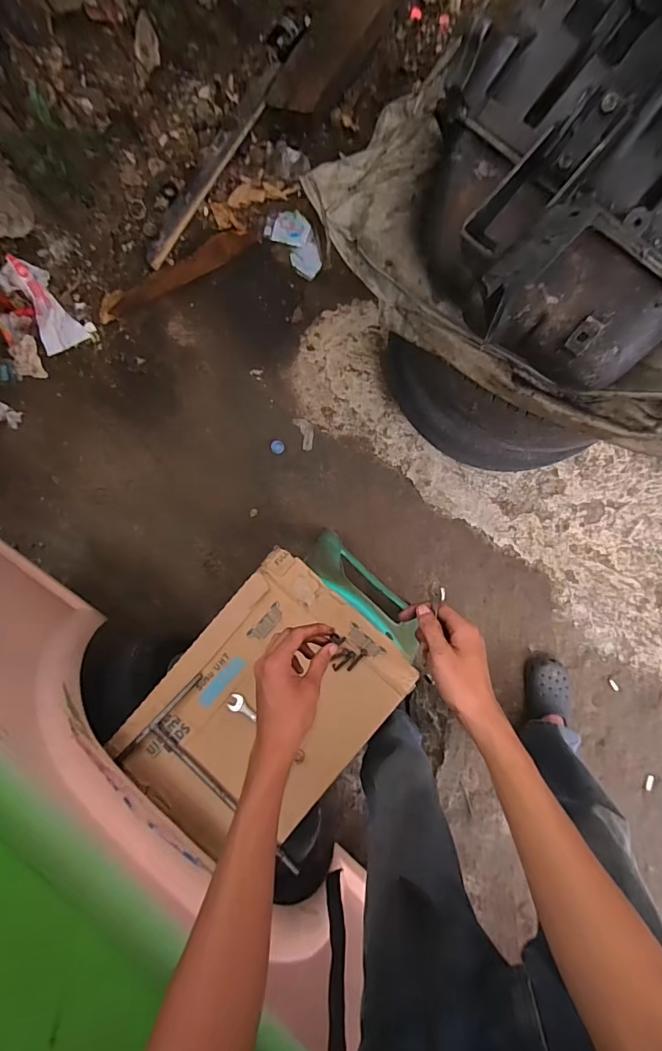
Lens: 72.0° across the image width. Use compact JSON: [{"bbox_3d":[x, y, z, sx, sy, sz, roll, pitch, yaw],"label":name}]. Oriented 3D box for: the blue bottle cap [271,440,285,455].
[{"bbox_3d":[-0.137,-0.203,1.177,0.035,0.011,0.036,0,88,4],"label":"blue bottle cap"}]

